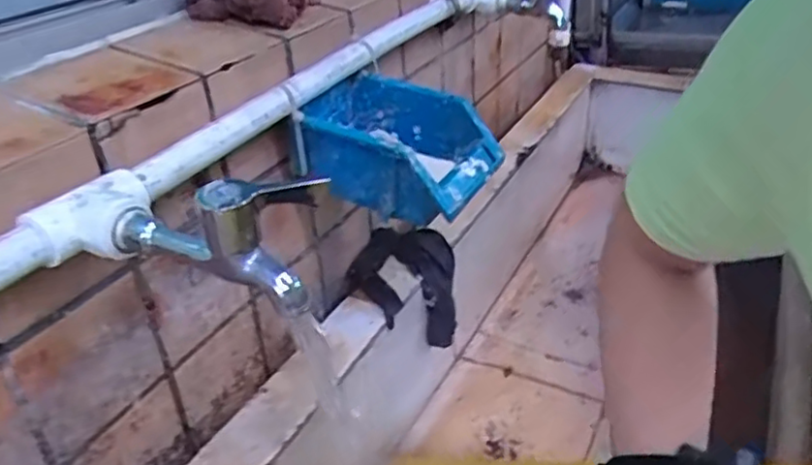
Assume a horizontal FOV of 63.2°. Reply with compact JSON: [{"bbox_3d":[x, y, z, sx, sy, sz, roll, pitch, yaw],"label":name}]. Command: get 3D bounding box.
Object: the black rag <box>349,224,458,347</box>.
[{"bbox_3d":[-0.004,0.076,0.743,0.119,0.106,0.137,-2,31,2],"label":"black rag"}]

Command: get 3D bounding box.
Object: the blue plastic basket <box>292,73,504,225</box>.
[{"bbox_3d":[-0.009,-0.079,0.598,0.163,0.075,0.128,10,34,21],"label":"blue plastic basket"}]

